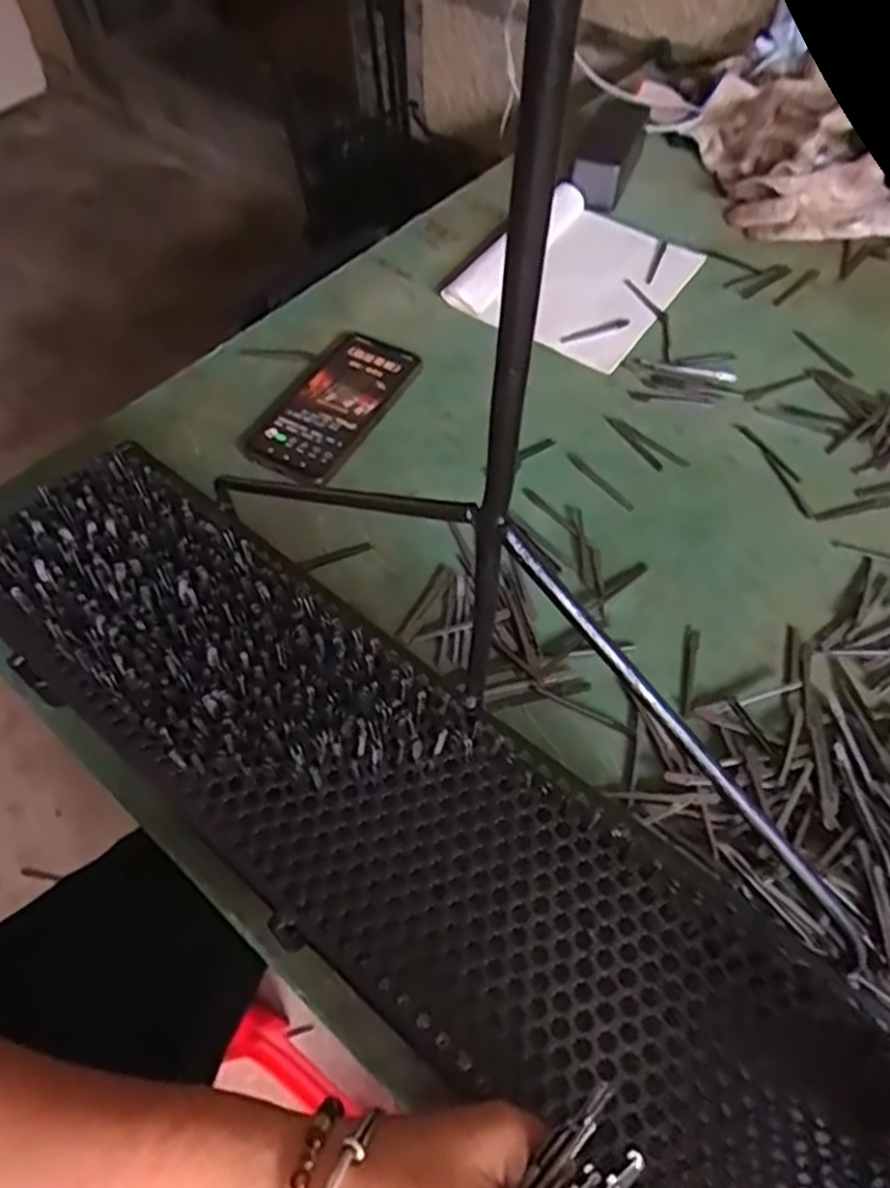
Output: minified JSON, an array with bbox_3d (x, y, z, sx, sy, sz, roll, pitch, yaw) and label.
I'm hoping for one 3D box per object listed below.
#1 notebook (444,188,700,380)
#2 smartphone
[{"bbox_3d":[0.121,-0.299,0.702,0.174,0.024,0.217,30,61,18],"label":"notebook"},{"bbox_3d":[-0.090,-0.155,0.615,0.088,0.011,0.159,28,61,17],"label":"smartphone"}]

